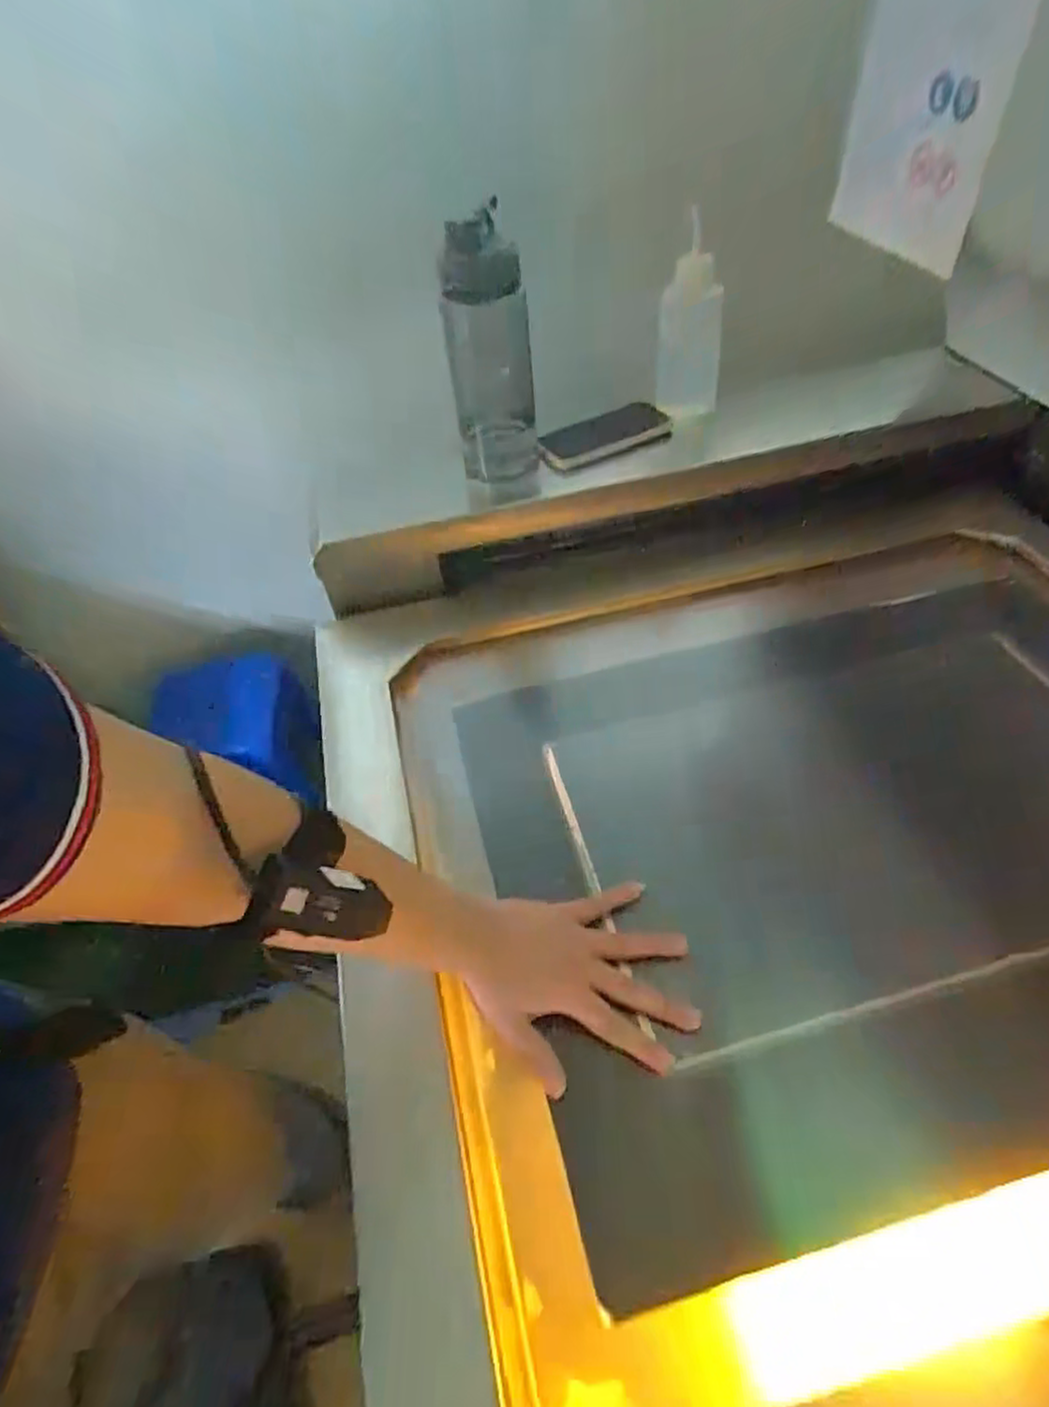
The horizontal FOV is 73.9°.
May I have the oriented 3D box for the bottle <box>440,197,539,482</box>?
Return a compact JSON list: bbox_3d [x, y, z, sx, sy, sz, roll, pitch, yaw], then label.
[{"bbox_3d":[-0.039,-0.353,0.755,0.094,0.289,0.103,-6,48,2],"label":"bottle"}]

